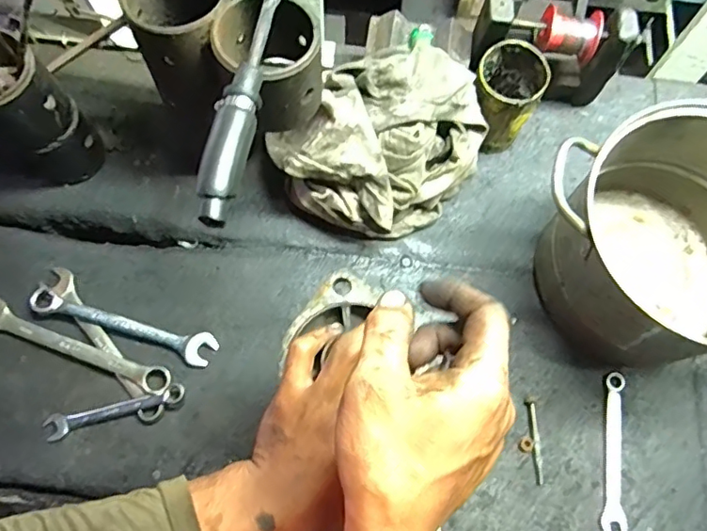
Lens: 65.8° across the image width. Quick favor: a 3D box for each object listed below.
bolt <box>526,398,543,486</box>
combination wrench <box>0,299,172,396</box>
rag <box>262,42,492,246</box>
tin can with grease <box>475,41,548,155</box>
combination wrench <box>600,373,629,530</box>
[{"bbox_3d":[0.187,0.179,0.560,0.009,0.006,0.083,-3,71,-1],"label":"bolt"},{"bbox_3d":[-0.301,0.087,0.579,0.231,0.017,0.035,21,73,7],"label":"combination wrench"},{"bbox_3d":[0.031,-0.117,0.578,0.221,0.158,0.141,-13,72,-5],"label":"rag"},{"bbox_3d":[0.164,-0.184,0.625,0.079,0.114,0.076,-27,74,-9],"label":"tin can with grease"},{"bbox_3d":[0.270,0.191,0.562,0.025,0.012,0.155,11,72,3],"label":"combination wrench"}]

